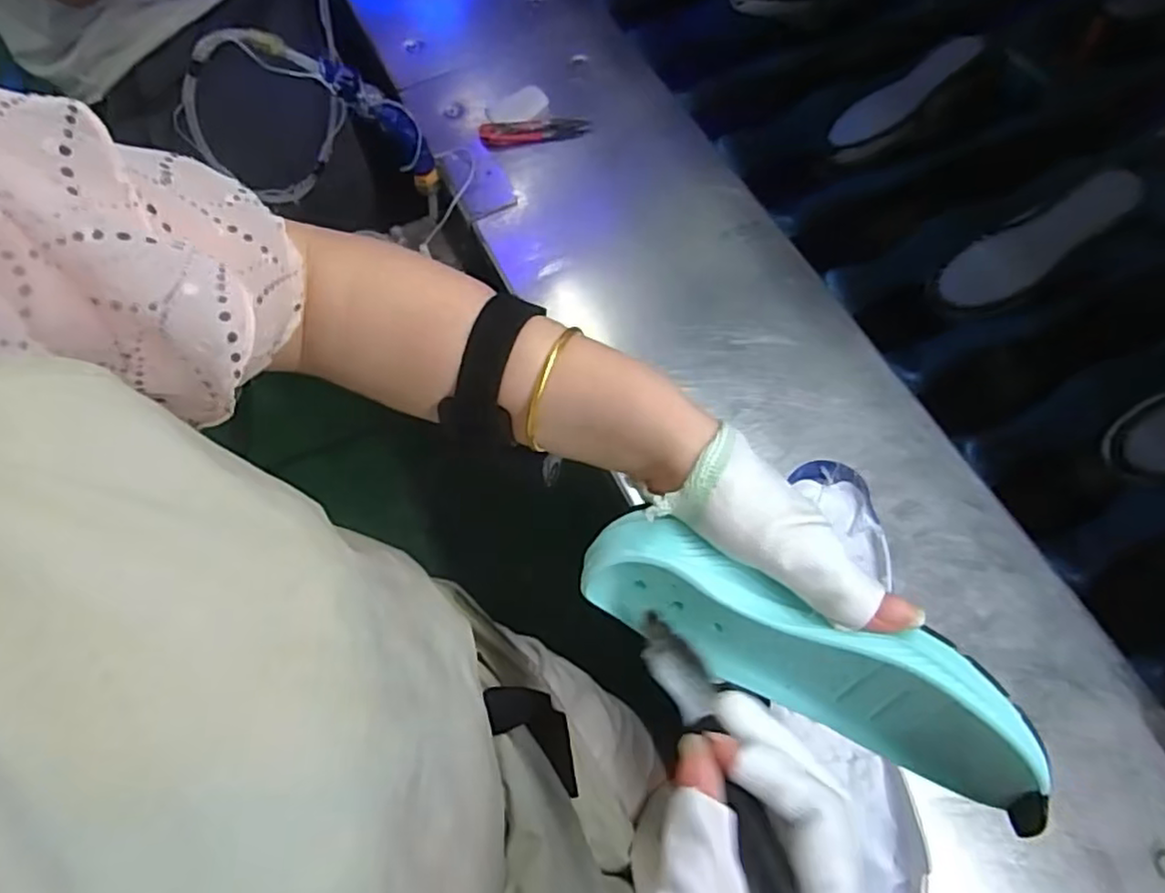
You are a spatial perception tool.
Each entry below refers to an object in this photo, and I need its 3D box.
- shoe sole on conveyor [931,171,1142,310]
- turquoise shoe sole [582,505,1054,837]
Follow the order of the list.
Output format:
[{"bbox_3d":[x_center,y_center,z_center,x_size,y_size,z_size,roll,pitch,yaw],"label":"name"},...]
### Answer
[{"bbox_3d":[0.396,-0.177,0.585,0.158,0.007,0.056,-34,76,20],"label":"shoe sole on conveyor"},{"bbox_3d":[0.091,0.091,0.297,0.190,0.076,0.042,26,70,14],"label":"turquoise shoe sole"}]

